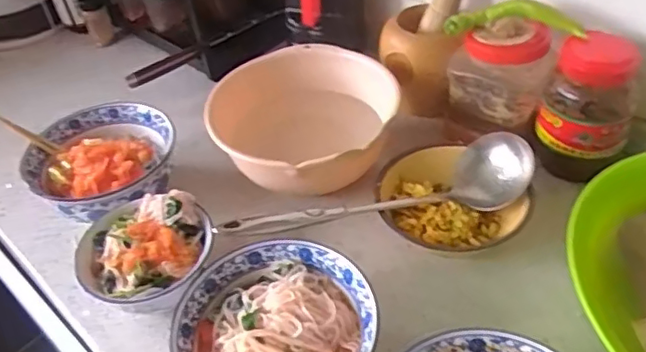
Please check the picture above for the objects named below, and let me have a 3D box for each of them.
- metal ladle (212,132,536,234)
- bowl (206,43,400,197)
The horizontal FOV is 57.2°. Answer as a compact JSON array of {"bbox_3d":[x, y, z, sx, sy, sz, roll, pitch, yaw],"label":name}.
[{"bbox_3d":[0.057,0.008,0.597,0.317,0.036,0.074,-11,43,-4],"label":"metal ladle"},{"bbox_3d":[-0.027,-0.058,0.713,0.208,0.087,0.211,-4,43,4],"label":"bowl"}]

